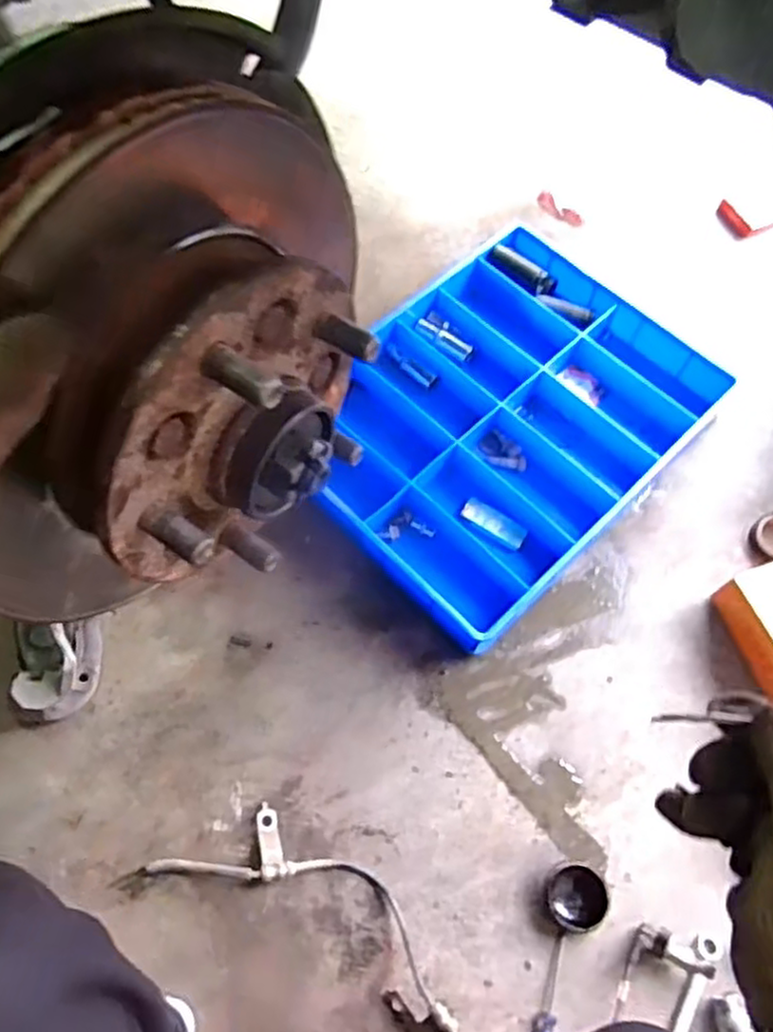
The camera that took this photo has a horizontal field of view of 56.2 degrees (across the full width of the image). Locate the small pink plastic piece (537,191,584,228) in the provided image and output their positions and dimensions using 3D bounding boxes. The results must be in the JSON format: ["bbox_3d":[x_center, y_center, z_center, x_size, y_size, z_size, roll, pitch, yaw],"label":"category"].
[{"bbox_3d":[0.237,-0.423,0.998,0.026,0.004,0.075,-39,71,-18],"label":"small pink plastic piece"}]

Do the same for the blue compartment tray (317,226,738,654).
[{"bbox_3d":[0.130,-0.113,0.835,0.461,0.063,0.350,-41,72,-17],"label":"blue compartment tray"}]

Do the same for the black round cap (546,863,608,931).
[{"bbox_3d":[0.168,0.337,0.639,0.050,0.022,0.052,0,65,0],"label":"black round cap"}]

